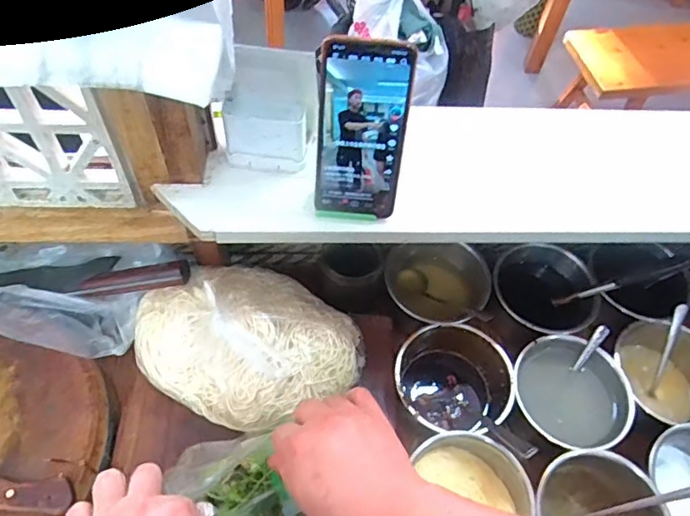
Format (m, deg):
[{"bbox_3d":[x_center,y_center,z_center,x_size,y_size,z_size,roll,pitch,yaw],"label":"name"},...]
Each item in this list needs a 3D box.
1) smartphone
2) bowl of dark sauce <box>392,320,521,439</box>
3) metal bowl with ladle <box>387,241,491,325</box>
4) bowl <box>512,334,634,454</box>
[{"bbox_3d":[0.016,-0.110,0.472,0.076,0.160,0.007,4,35,-1],"label":"smartphone"},{"bbox_3d":[0.125,0.158,0.646,0.129,0.094,0.129,2,57,-3],"label":"bowl of dark sauce"},{"bbox_3d":[0.118,0.043,0.708,0.133,0.072,0.122,2,57,-3],"label":"metal bowl with ladle"},{"bbox_3d":[0.261,0.165,0.634,0.126,0.077,0.128,2,57,-3],"label":"bowl"}]

